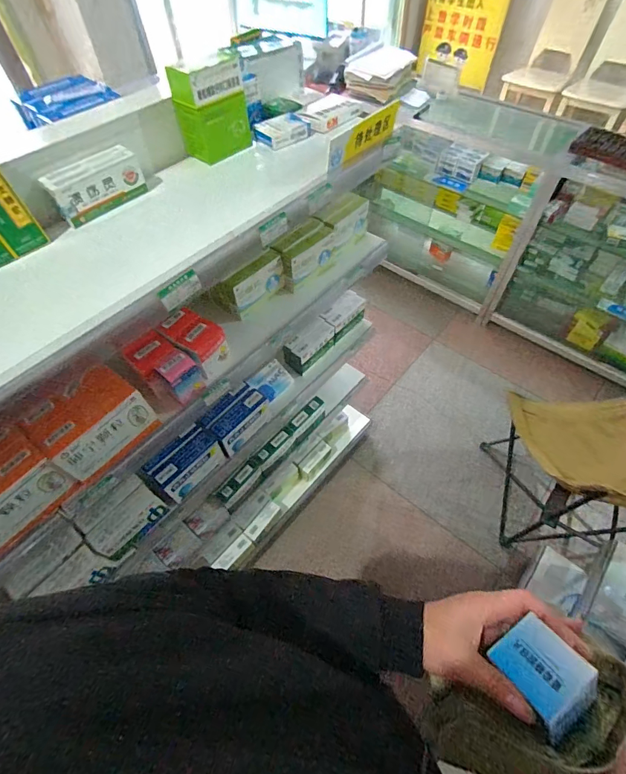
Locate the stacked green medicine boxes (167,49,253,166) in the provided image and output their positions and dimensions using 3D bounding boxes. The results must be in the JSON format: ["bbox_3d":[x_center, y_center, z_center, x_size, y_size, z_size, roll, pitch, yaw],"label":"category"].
[{"bbox_3d":[-0.179,-0.481,0.666,0.061,0.136,0.122,38,64,23],"label":"stacked green medicine boxes"}]

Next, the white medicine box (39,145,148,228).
[{"bbox_3d":[-0.339,-0.318,0.602,0.048,0.060,0.146,32,62,21],"label":"white medicine box"}]

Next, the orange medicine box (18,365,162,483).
[{"bbox_3d":[-0.346,0.056,0.603,0.092,0.110,0.147,31,62,20],"label":"orange medicine box"}]

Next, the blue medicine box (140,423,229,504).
[{"bbox_3d":[-0.290,0.177,0.884,0.077,0.101,0.158,36,64,23],"label":"blue medicine box"}]

